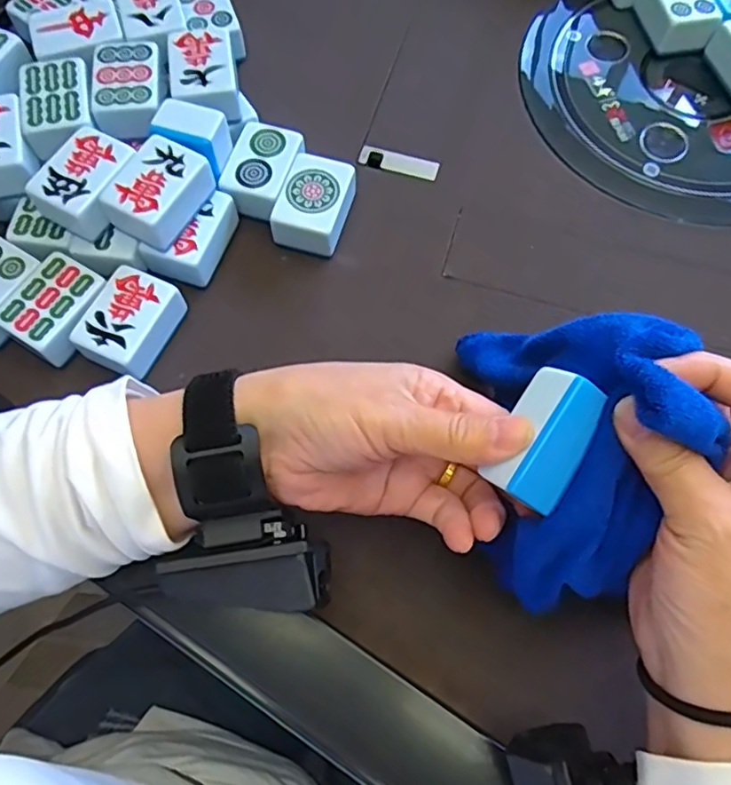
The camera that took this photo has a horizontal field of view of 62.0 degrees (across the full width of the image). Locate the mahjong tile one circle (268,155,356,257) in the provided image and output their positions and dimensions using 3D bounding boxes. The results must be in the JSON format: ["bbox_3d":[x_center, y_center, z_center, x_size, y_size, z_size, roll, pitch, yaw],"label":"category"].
[{"bbox_3d":[-0.030,-0.111,0.368,0.038,0.027,0.056,18,71,6],"label":"mahjong tile one circle"}]

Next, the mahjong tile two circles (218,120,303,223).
[{"bbox_3d":[-0.063,-0.133,0.374,0.038,0.024,0.060,19,71,7],"label":"mahjong tile two circles"}]

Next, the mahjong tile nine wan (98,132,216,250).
[{"bbox_3d":[-0.113,-0.110,0.340,0.038,0.029,0.054,33,73,11],"label":"mahjong tile nine wan"}]

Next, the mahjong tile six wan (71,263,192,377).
[{"bbox_3d":[-0.131,-0.037,0.337,0.038,0.024,0.055,23,71,8],"label":"mahjong tile six wan"}]

